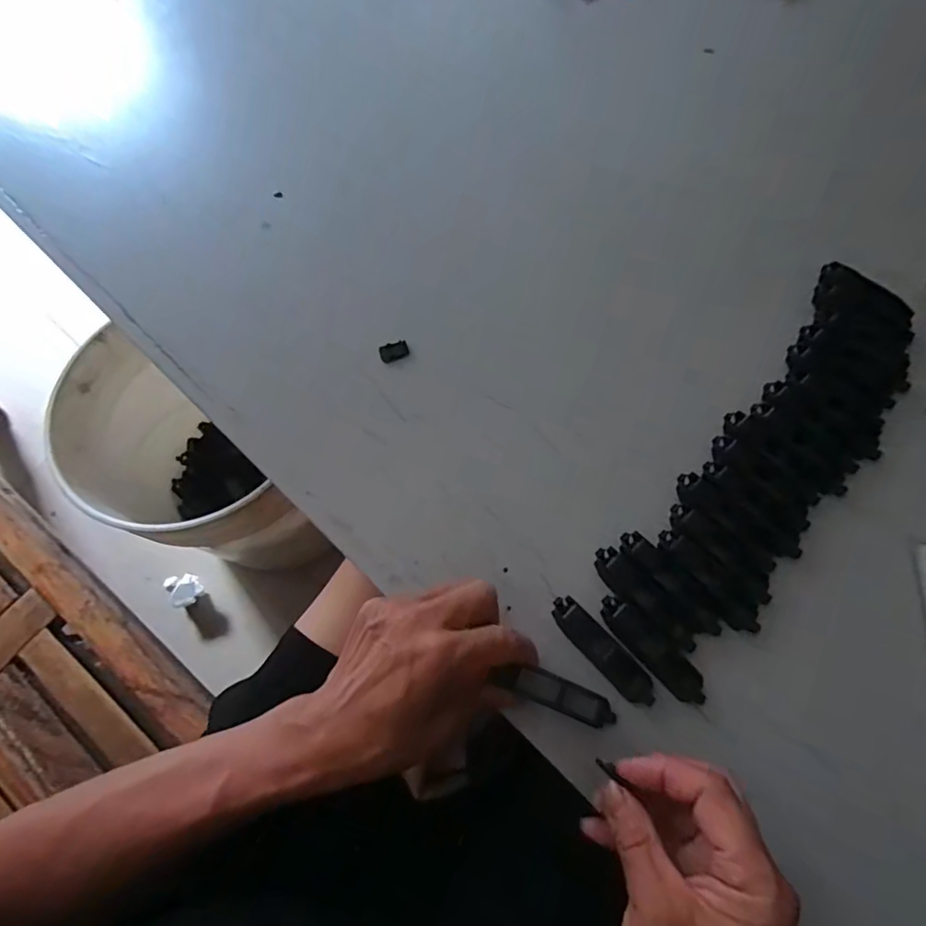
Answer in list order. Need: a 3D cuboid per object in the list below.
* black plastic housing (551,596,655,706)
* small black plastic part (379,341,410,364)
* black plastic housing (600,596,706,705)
[{"bbox_3d":[0.081,0.110,0.317,0.018,0.010,0.074,-42,75,-12],"label":"black plastic housing"},{"bbox_3d":[-0.049,-0.080,0.388,0.020,0.006,0.012,-24,72,-7],"label":"small black plastic part"},{"bbox_3d":[0.111,0.109,0.317,0.020,0.012,0.075,-43,75,-12],"label":"black plastic housing"}]

